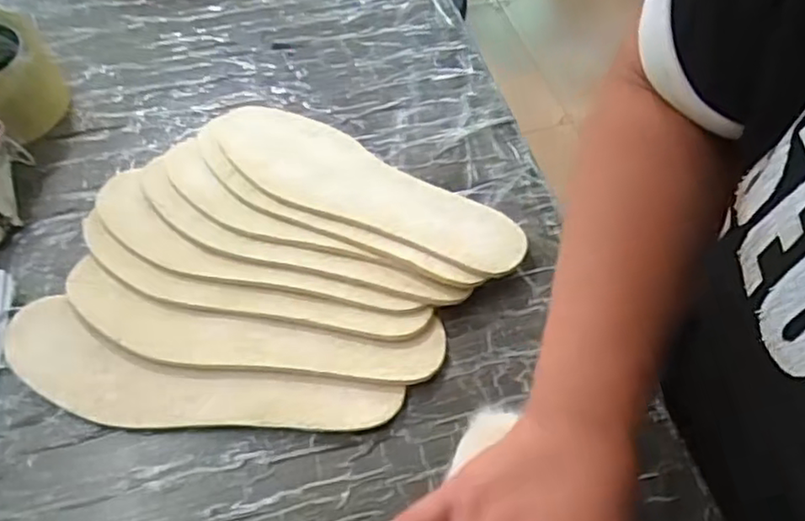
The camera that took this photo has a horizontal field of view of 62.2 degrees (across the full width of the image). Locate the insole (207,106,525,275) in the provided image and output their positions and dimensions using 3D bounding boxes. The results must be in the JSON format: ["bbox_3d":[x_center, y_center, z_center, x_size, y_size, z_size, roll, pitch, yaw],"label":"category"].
[{"bbox_3d":[-0.037,-0.061,0.523,0.274,0.007,0.093,28,47,19],"label":"insole"}]

